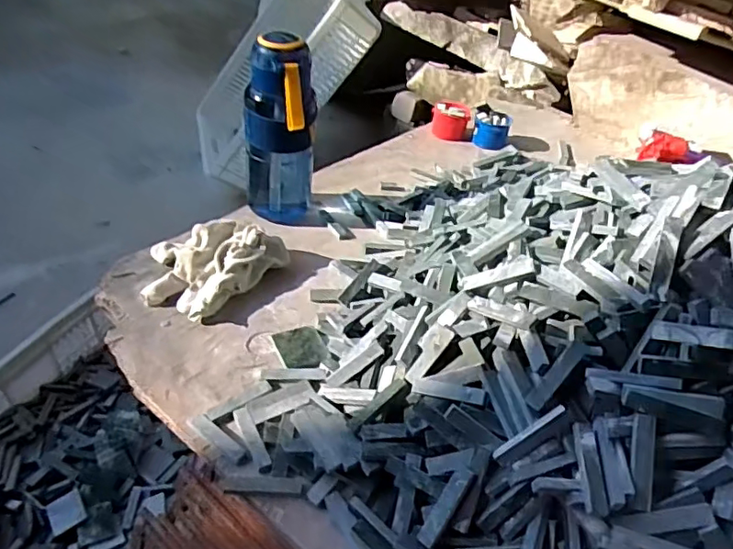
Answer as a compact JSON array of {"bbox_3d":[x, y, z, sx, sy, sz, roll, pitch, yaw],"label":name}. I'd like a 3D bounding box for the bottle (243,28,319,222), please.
[{"bbox_3d":[-0.100,-0.158,0.667,0.078,0.218,0.073,6,40,-2],"label":"bottle"}]

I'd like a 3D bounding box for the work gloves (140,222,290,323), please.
[{"bbox_3d":[-0.168,-0.014,0.612,0.105,0.041,0.153,30,45,24],"label":"work gloves"}]

